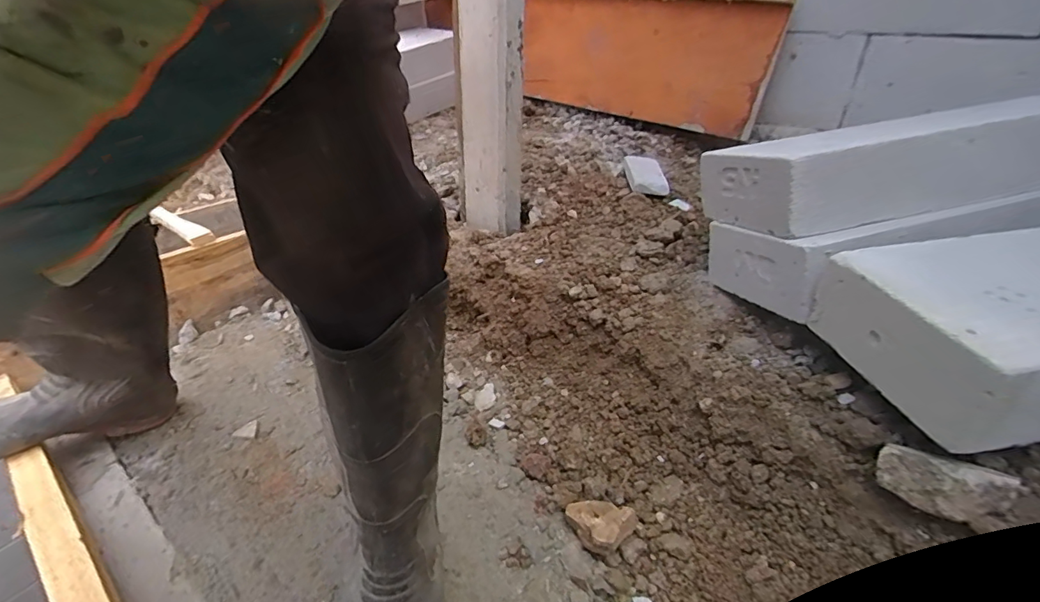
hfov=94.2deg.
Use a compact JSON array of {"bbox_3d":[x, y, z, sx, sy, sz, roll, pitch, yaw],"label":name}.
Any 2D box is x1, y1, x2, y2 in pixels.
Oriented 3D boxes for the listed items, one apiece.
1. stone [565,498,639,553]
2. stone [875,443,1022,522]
[{"bbox_3d":[0.091,0.258,0.569,0.071,0.032,0.061,24,38,35],"label":"stone"},{"bbox_3d":[0.386,0.166,0.440,0.098,0.032,0.049,15,34,24],"label":"stone"}]

